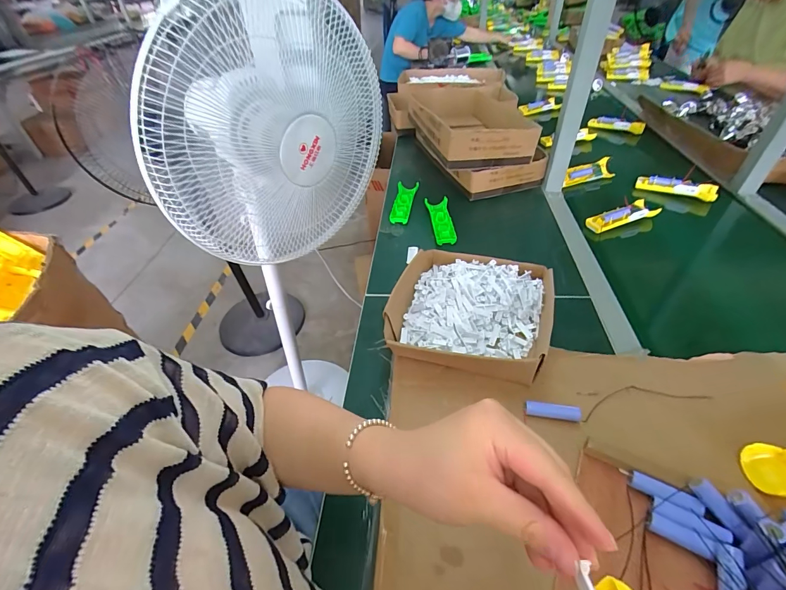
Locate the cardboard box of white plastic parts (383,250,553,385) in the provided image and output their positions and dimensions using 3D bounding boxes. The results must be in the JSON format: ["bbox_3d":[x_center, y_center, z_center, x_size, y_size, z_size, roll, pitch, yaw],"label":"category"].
[{"bbox_3d":[0.121,0.025,0.575,0.240,0.068,0.233,8,46,14],"label":"cardboard box of white plastic parts"}]

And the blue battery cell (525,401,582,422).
[{"bbox_3d":[0.203,0.146,0.466,0.063,0.018,0.017,8,46,14],"label":"blue battery cell"}]

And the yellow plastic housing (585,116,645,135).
[{"bbox_3d":[0.734,-0.560,1.203,0.163,0.029,0.057,20,50,24],"label":"yellow plastic housing"}]

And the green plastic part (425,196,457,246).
[{"bbox_3d":[0.108,-0.172,0.822,0.047,0.023,0.158,-7,43,-1],"label":"green plastic part"}]

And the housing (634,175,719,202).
[{"bbox_3d":[0.680,-0.261,0.878,0.162,0.034,0.041,22,51,26],"label":"housing"}]

